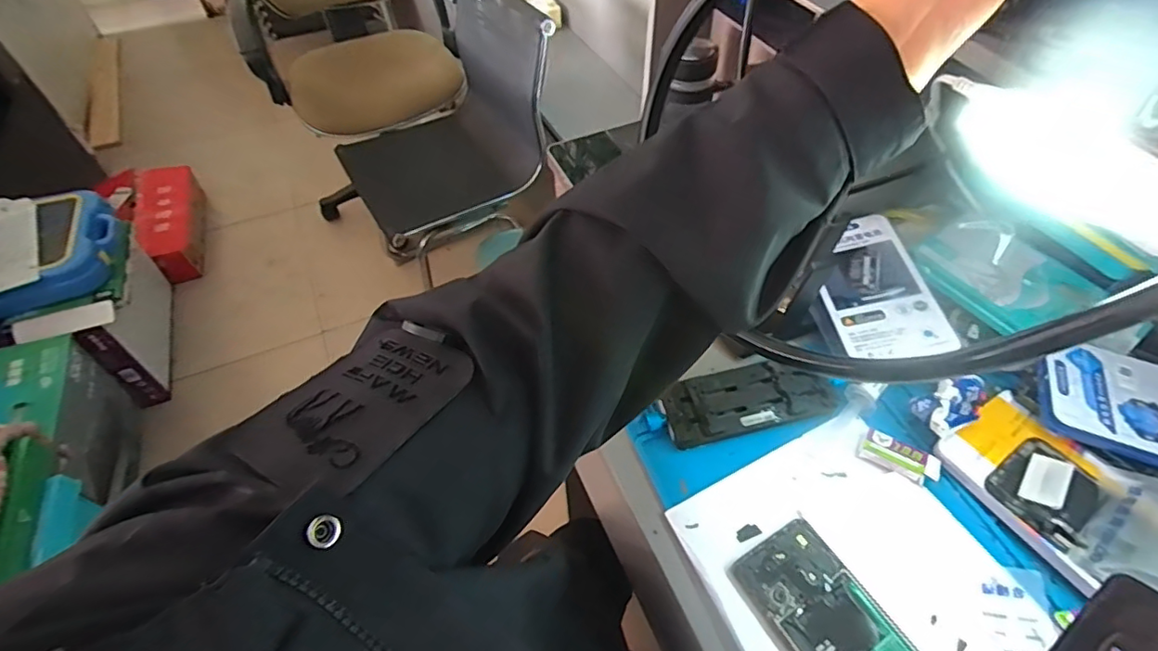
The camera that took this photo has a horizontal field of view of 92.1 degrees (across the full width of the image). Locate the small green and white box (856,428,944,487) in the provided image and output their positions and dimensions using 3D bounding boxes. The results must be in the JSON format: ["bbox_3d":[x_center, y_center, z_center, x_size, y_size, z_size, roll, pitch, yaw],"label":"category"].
[{"bbox_3d":[0.269,0.112,0.468,0.059,0.015,0.027,26,57,19],"label":"small green and white box"}]

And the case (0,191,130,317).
[{"bbox_3d":[-1.082,-0.154,1.129,0.173,0.138,0.305,-14,54,-9],"label":"case"}]

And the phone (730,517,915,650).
[{"bbox_3d":[0.187,0.222,0.394,0.072,0.010,0.158,-27,57,-18],"label":"phone"}]

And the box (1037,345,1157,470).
[{"bbox_3d":[0.463,0.071,0.443,0.175,0.021,0.099,15,54,12],"label":"box"}]

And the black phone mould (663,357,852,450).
[{"bbox_3d":[0.153,0.068,0.504,0.154,0.018,0.065,-10,53,-7],"label":"black phone mould"}]

